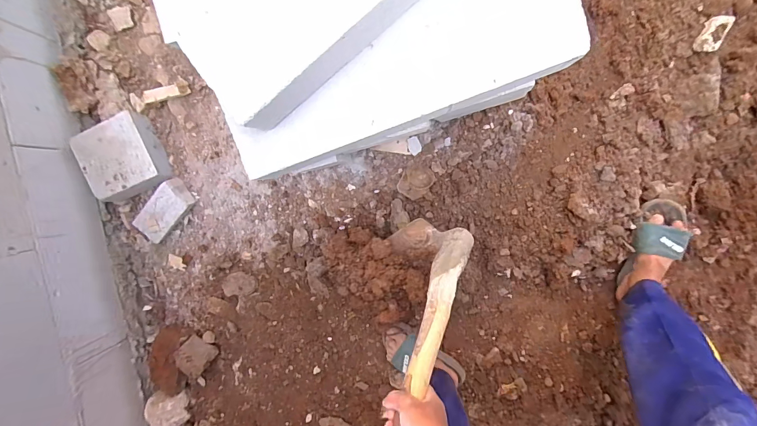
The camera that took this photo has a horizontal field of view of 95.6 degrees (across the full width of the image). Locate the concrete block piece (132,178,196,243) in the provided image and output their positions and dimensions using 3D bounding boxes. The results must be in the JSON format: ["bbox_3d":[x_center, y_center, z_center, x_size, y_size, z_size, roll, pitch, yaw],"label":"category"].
[{"bbox_3d":[-0.680,0.001,1.073,0.103,0.059,0.232,45,97,1],"label":"concrete block piece"}]

